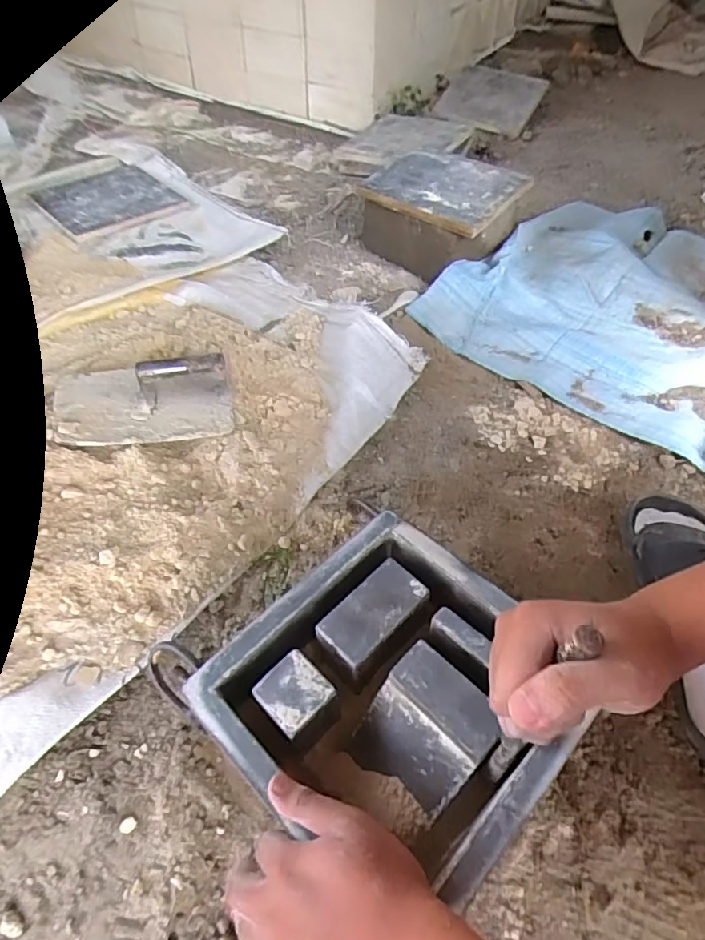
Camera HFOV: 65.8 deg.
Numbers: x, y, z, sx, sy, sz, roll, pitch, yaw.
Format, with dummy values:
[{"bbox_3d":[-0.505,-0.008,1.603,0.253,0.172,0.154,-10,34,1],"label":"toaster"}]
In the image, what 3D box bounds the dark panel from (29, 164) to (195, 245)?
[{"bbox_3d":[-0.493,-0.546,1.097,0.246,0.010,0.244,-35,57,-27],"label":"dark panel"}]

